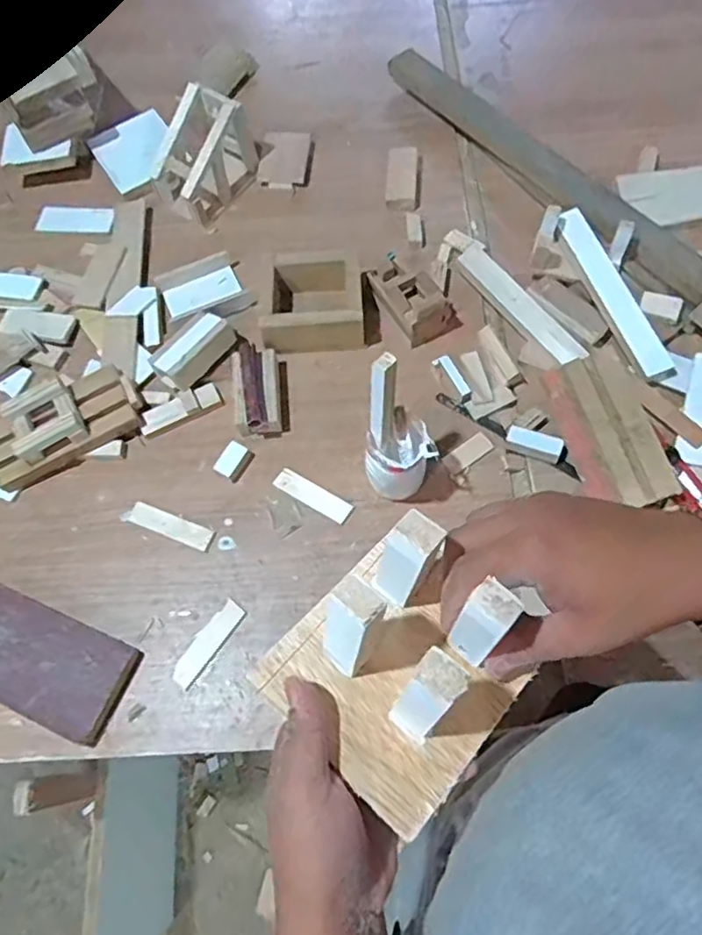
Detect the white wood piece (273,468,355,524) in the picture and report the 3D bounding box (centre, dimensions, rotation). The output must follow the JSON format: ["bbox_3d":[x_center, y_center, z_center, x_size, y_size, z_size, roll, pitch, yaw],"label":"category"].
[{"bbox_3d":[-0.041,0.029,0.666,0.090,0.004,0.026,30,71,16],"label":"white wood piece"}]

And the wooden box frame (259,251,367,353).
[{"bbox_3d":[-0.040,-0.195,0.734,0.125,0.055,0.115,-3,66,2],"label":"wooden box frame"}]

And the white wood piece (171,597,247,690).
[{"bbox_3d":[-0.141,0.174,0.610,0.026,0.005,0.091,31,71,16],"label":"white wood piece"}]

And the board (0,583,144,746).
[{"bbox_3d":[-0.330,0.178,0.607,0.238,0.029,0.092,20,69,12],"label":"board"}]

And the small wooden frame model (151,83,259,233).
[{"bbox_3d":[-0.198,-0.411,0.806,0.106,0.102,0.138,28,71,15],"label":"small wooden frame model"}]

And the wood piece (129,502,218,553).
[{"bbox_3d":[-0.192,0.063,0.661,0.098,0.004,0.024,20,69,12],"label":"wood piece"}]

